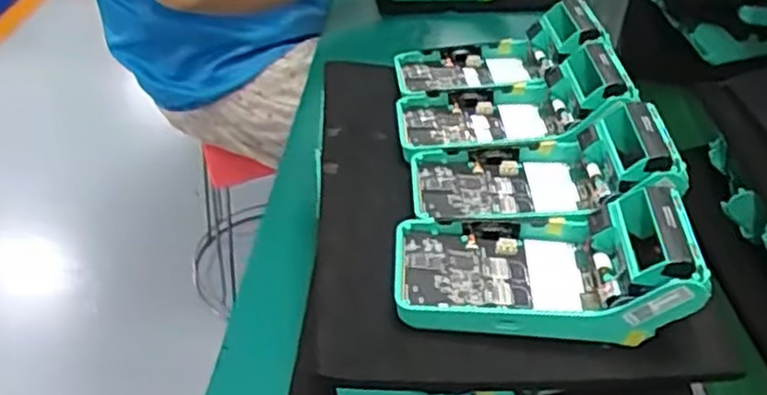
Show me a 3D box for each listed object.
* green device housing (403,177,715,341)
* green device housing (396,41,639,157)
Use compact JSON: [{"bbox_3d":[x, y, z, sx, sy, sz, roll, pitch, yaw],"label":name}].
[{"bbox_3d":[0.092,0.032,0.430,0.162,0.057,0.082,2,40,-2],"label":"green device housing"},{"bbox_3d":[0.097,-0.079,0.557,0.166,0.057,0.090,1,40,-4],"label":"green device housing"}]

